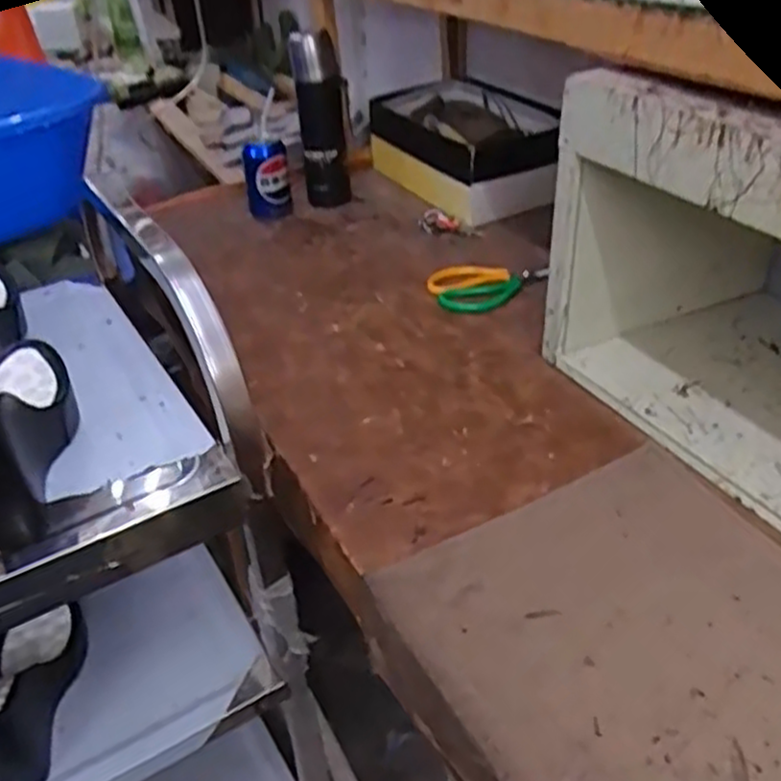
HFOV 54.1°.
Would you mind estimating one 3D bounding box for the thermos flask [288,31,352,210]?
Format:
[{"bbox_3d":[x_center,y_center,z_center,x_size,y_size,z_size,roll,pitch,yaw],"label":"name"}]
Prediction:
[{"bbox_3d":[-0.093,-0.362,1.058,0.067,0.232,0.058,-4,35,0],"label":"thermos flask"}]

